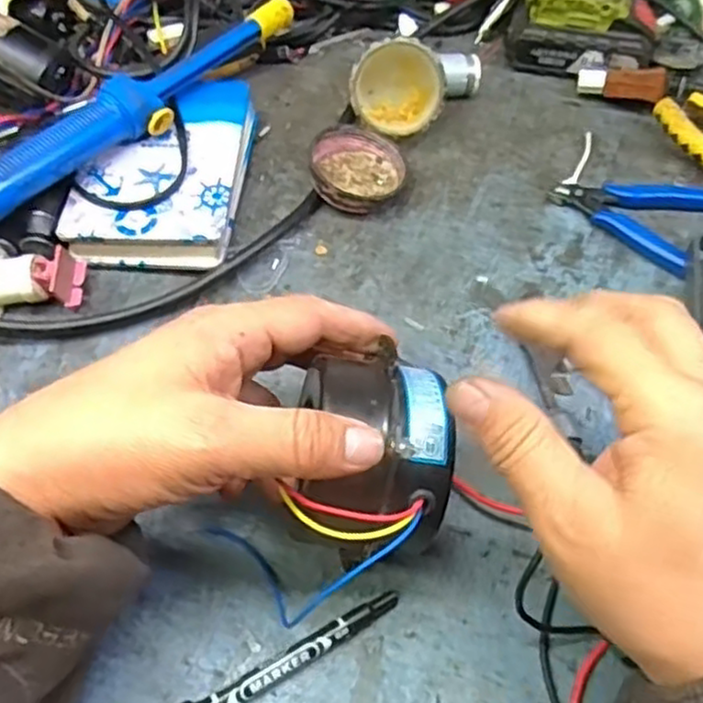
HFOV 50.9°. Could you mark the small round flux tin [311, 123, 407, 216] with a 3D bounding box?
[{"bbox_3d":[0.005,-0.117,0.480,0.059,0.023,0.064,0,57,-1],"label":"small round flux tin"}]

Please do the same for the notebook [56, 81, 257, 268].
[{"bbox_3d":[-0.117,-0.116,0.469,0.096,0.033,0.143,2,57,1],"label":"notebook"}]

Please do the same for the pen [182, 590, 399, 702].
[{"bbox_3d":[-0.040,0.140,0.314,0.136,0.011,0.014,-25,60,-16],"label":"pen"}]

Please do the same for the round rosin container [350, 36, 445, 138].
[{"bbox_3d":[0.030,-0.177,0.495,0.062,0.060,0.038,3,22,-1],"label":"round rosin container"}]

